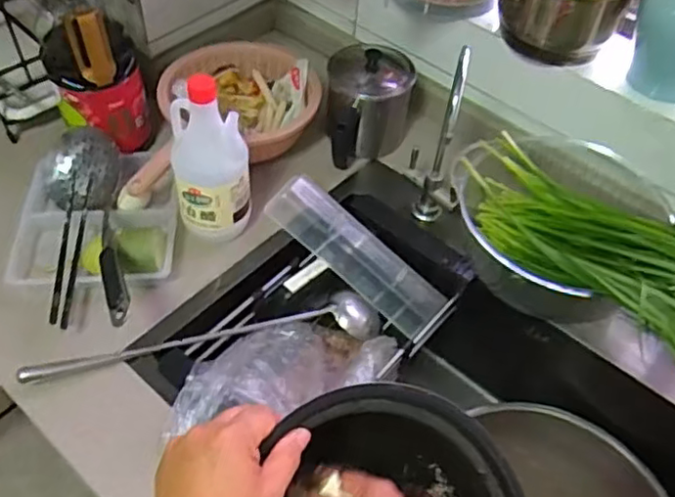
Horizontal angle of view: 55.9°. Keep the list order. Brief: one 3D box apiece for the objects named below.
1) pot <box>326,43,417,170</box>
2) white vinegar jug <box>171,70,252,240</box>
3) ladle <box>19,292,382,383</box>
[{"bbox_3d":[0.038,-0.191,0.881,0.114,0.144,0.135,11,51,3],"label":"pot"},{"bbox_3d":[-0.146,-0.098,0.733,0.084,0.217,0.072,-4,52,-8],"label":"white vinegar jug"},{"bbox_3d":[-0.138,0.100,0.740,0.401,0.080,0.056,-11,53,-13],"label":"ladle"}]

